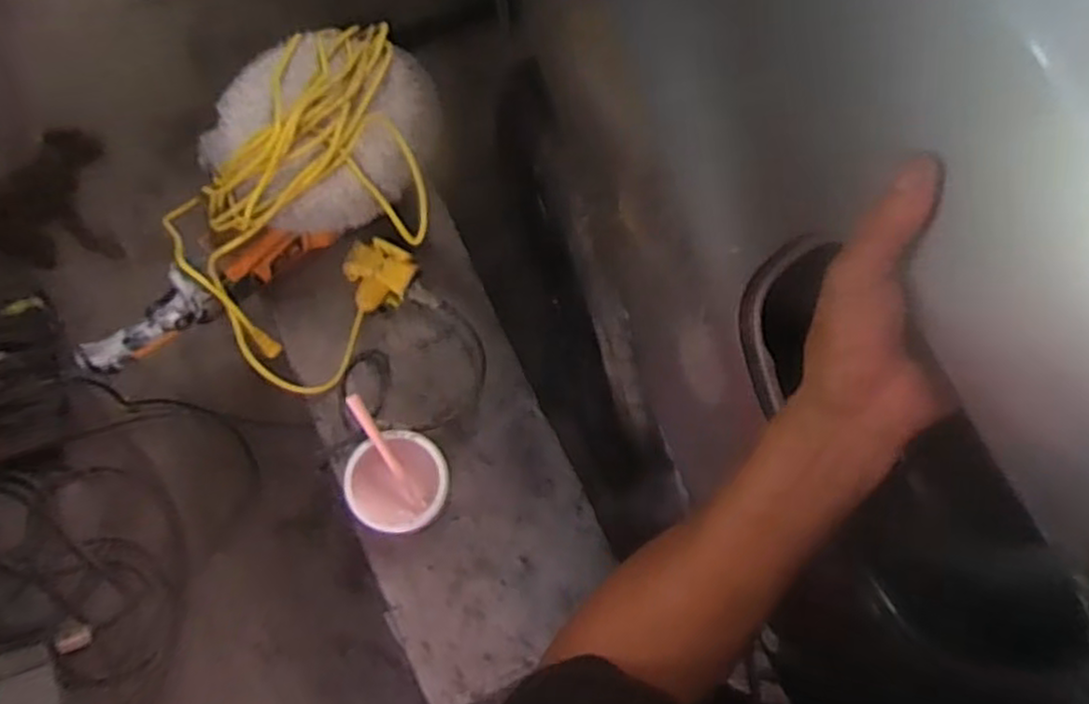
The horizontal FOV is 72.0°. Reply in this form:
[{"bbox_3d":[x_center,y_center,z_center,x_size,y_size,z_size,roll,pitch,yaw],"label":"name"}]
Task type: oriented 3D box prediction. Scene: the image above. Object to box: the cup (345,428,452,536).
[{"bbox_3d":[-0.152,0.142,0.801,0.101,0.083,0.097,0,75,0],"label":"cup"}]

